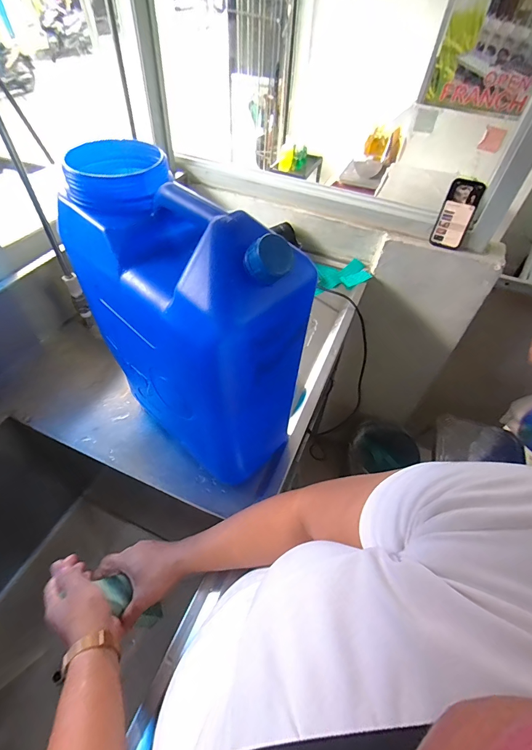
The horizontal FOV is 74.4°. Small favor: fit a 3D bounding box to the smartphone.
[{"bbox_3d":[0.459,-0.386,0.843,0.075,0.148,0.015,26,44,20],"label":"smartphone"}]

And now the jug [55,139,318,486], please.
[{"bbox_3d":[-0.106,-0.052,0.482,0.284,0.377,0.157,34,55,21],"label":"jug"}]

